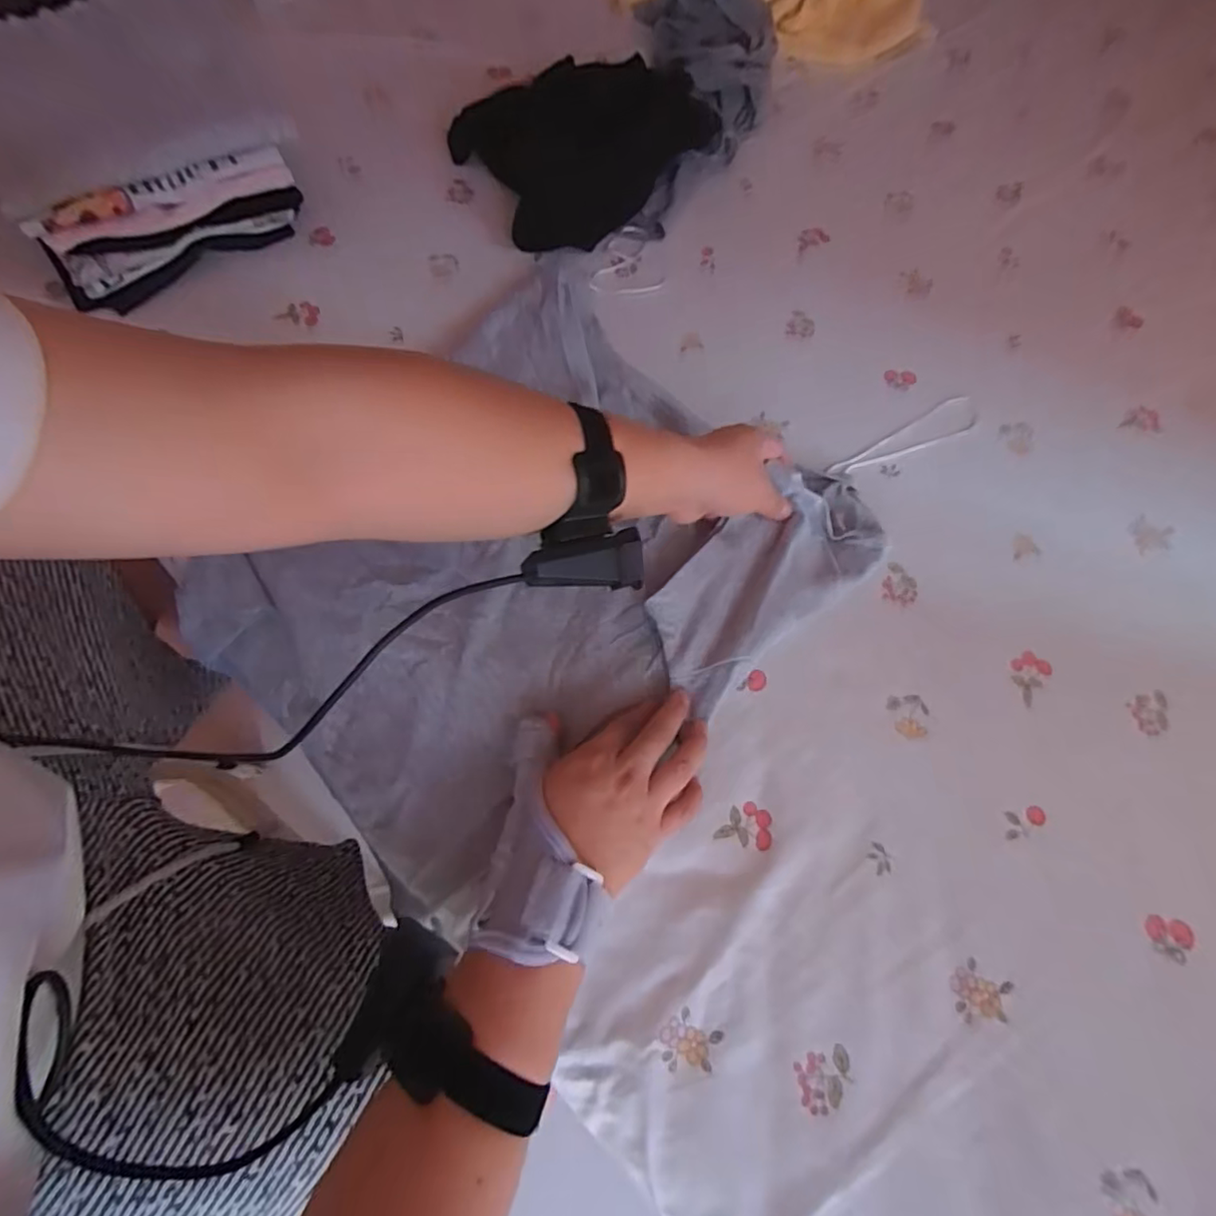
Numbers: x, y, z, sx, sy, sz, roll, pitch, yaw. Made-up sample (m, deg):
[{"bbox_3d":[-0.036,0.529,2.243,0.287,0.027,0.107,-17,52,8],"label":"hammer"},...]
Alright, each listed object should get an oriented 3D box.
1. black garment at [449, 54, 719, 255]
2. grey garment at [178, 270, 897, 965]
[{"bbox_3d":[-0.020,-0.486,0.653,0.240,0.065,0.184,-32,71,-12],"label":"black garment"},{"bbox_3d":[-0.063,-0.032,0.487,0.371,0.058,0.443,41,73,16],"label":"grey garment"}]

